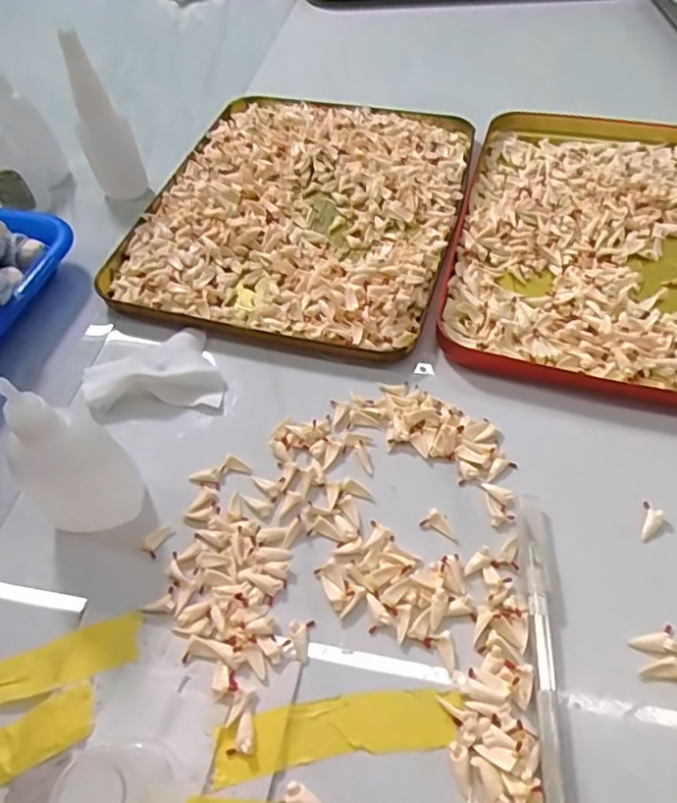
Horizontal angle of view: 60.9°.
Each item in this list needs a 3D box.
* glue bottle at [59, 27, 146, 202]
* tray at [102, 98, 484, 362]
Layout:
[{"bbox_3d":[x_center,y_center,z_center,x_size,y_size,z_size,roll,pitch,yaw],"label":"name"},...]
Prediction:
[{"bbox_3d":[-0.158,-0.183,0.379,0.033,0.100,0.025,-27,59,-13],"label":"glue bottle"},{"bbox_3d":[-0.023,-0.137,0.386,0.197,0.016,0.234,12,56,12],"label":"tray"}]

